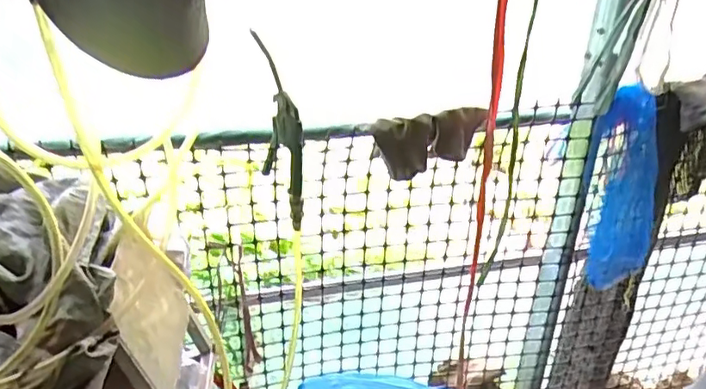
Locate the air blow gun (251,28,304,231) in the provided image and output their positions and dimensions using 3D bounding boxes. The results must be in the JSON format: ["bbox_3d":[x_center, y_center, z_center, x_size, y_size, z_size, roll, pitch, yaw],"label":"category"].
[{"bbox_3d":[-0.102,-0.086,0.812,0.037,0.280,0.085,-18,20,-32],"label":"air blow gun"}]

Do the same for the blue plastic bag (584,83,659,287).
[{"bbox_3d":[0.477,-0.007,0.989,0.145,0.380,0.022,-20,32,-7],"label":"blue plastic bag"}]

